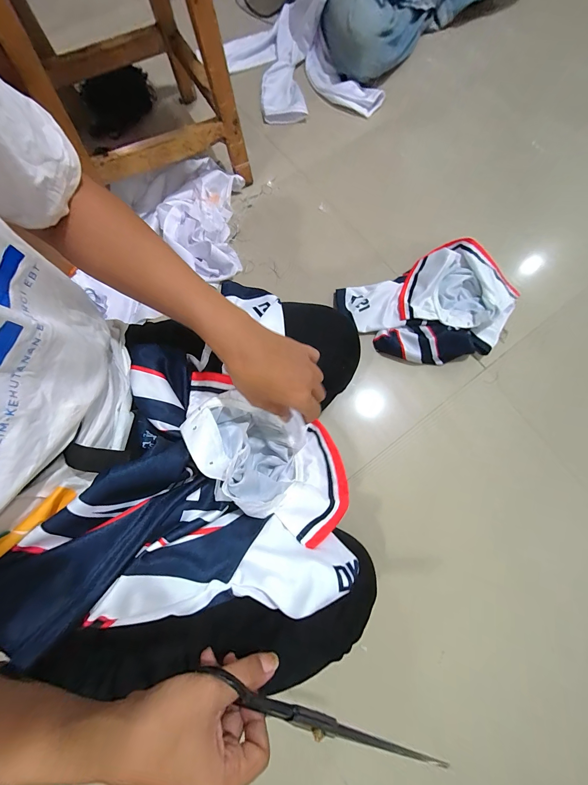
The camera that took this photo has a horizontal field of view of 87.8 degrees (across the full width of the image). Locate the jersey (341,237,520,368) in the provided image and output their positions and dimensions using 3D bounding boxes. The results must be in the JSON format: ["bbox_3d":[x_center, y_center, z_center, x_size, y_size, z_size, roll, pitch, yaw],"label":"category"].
[{"bbox_3d":[0.270,-0.166,0.591,0.310,0.050,0.220,-23,76,-7],"label":"jersey"}]

